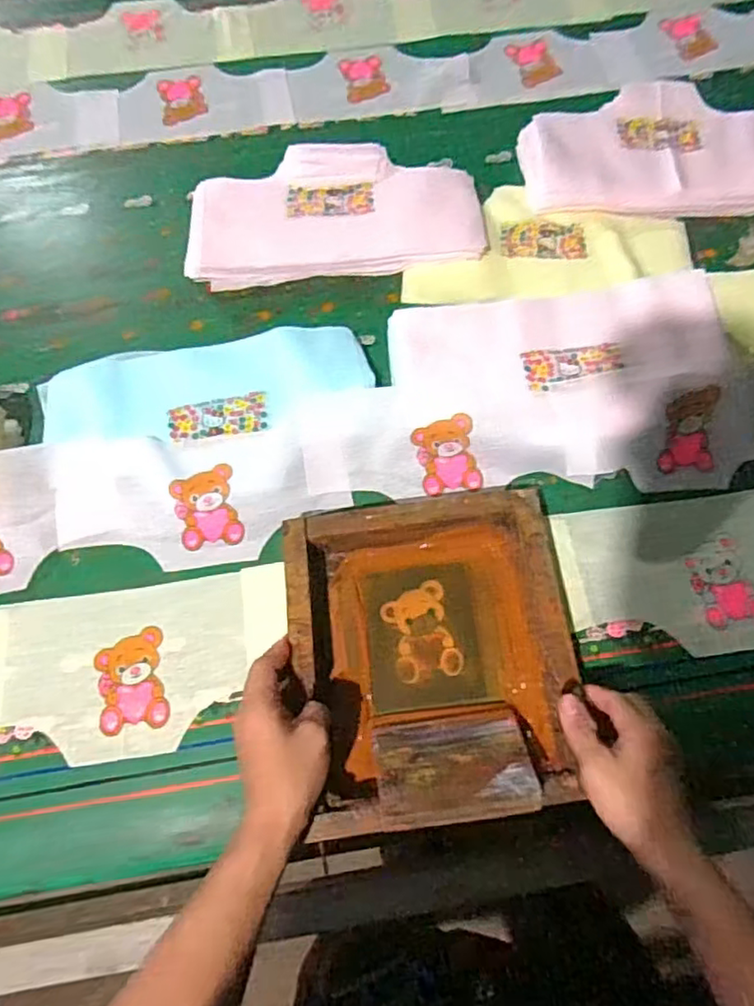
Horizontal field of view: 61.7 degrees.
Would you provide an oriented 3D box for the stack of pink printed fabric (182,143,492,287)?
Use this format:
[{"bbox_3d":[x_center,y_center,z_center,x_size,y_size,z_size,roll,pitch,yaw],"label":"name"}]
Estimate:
[{"bbox_3d":[-0.051,-0.344,0.746,0.339,0.040,0.161,-5,69,-1],"label":"stack of pink printed fabric"}]

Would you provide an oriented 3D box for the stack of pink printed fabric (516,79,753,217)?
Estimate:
[{"bbox_3d":[0.348,-0.433,0.775,0.333,0.037,0.187,-3,69,0],"label":"stack of pink printed fabric"}]

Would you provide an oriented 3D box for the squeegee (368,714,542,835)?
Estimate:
[{"bbox_3d":[0.060,0.209,0.503,0.120,0.021,0.092,-5,26,-2],"label":"squeegee"}]

